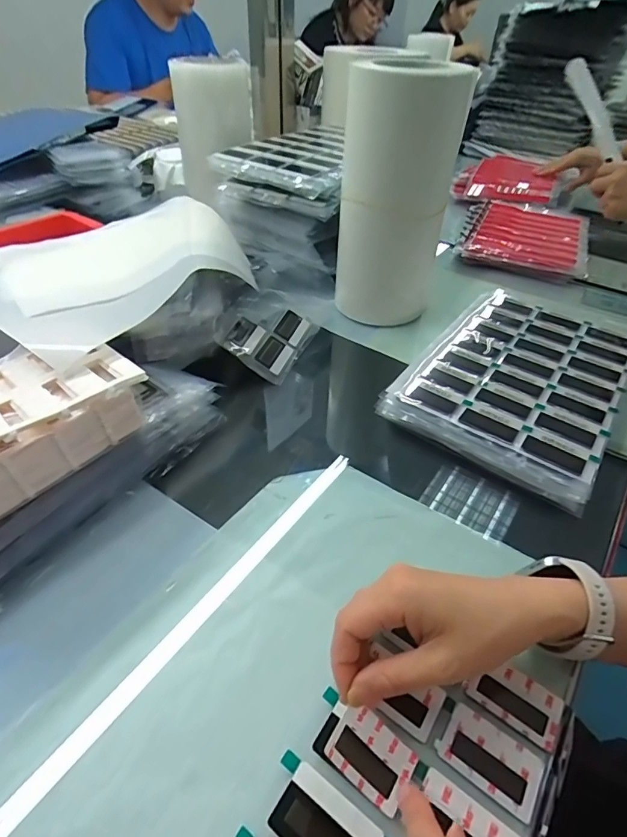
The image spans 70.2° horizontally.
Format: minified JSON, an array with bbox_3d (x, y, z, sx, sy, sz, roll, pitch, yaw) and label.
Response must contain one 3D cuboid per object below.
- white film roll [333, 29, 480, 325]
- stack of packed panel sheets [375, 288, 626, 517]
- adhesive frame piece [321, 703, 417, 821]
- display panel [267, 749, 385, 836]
[{"bbox_3d":[0.101,-0.263,0.556,0.129,0.296,0.107,10,44,8],"label":"white film roll"},{"bbox_3d":[0.244,-0.058,0.518,0.207,0.030,0.327,29,49,25],"label":"stack of packed panel sheets"},{"bbox_3d":[0.033,0.192,0.256,0.050,0.006,0.034,42,54,3],"label":"adhesive frame piece"},{"bbox_3d":[0.005,0.217,0.238,0.066,0.004,0.034,27,49,23],"label":"display panel"}]

